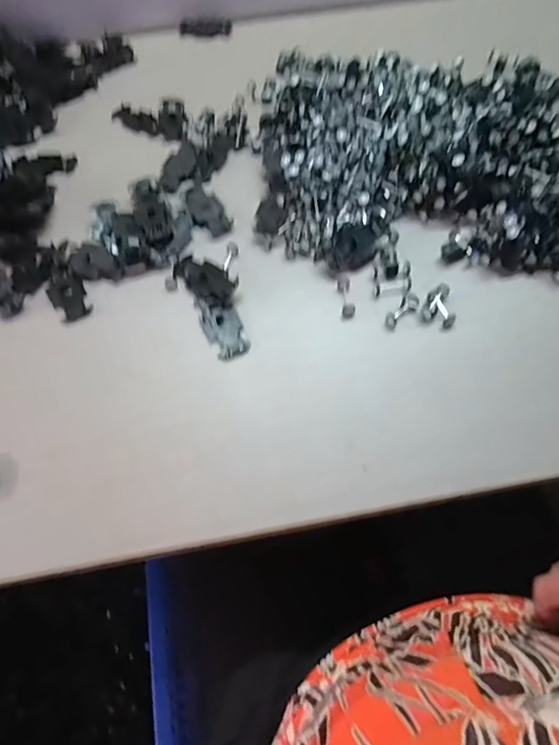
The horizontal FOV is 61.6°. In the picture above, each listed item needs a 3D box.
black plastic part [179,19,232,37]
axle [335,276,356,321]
[{"bbox_3d":[-0.092,-0.429,0.583,0.064,0.014,0.016,-4,63,-3],"label":"black plastic part"},{"bbox_3d":[0.056,-0.065,0.394,0.013,0.010,0.040,-6,63,-4],"label":"axle"}]

